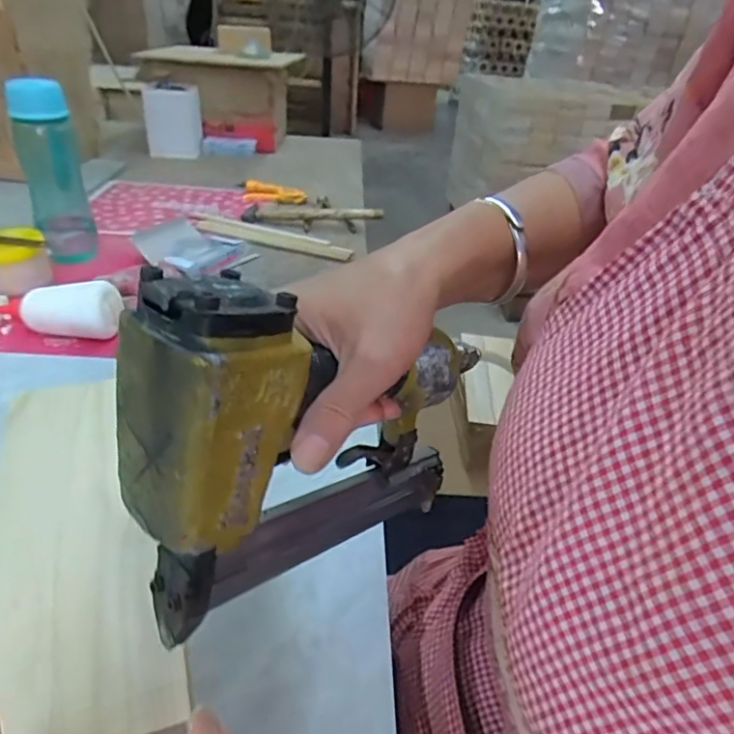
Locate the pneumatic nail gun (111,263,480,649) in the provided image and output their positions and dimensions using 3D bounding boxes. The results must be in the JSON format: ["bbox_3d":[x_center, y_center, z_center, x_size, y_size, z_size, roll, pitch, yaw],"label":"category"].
[{"bbox_3d":[-0.014,0.031,0.282,0.200,0.182,0.047,-20,41,-36],"label":"pneumatic nail gun"}]

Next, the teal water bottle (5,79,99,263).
[{"bbox_3d":[-0.430,-0.272,0.770,0.077,0.219,0.075,-12,36,-25],"label":"teal water bottle"}]

